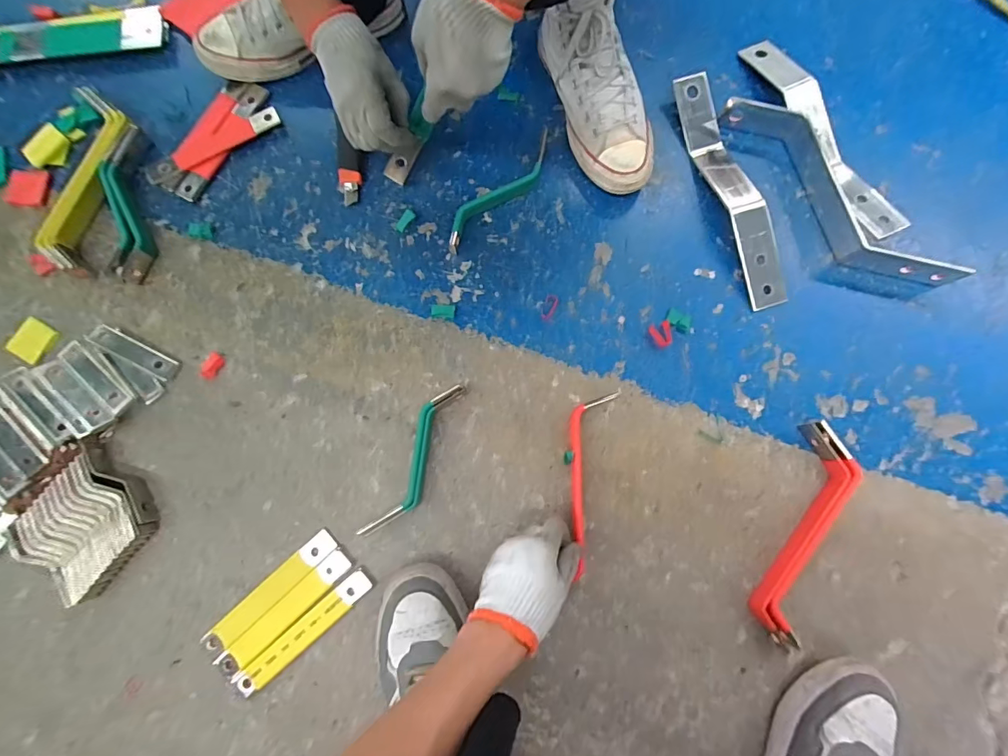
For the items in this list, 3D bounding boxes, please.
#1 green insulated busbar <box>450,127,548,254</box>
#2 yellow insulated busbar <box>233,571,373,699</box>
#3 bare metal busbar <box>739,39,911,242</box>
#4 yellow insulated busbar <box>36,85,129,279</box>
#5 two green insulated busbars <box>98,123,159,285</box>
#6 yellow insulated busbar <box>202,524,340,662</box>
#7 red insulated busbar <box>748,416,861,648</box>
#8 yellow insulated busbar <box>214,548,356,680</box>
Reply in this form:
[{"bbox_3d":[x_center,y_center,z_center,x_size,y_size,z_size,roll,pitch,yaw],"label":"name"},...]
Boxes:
[{"bbox_3d":[-0.004,-0.251,0.603,0.203,0.030,0.036,-44,84,-6],"label":"green insulated busbar"},{"bbox_3d":[-0.232,0.296,0.524,0.179,0.015,0.031,-39,83,-6],"label":"yellow insulated busbar"},{"bbox_3d":[0.428,-0.331,0.610,0.056,0.035,0.326,-23,82,-4],"label":"bare metal busbar"},{"bbox_3d":[-0.571,-0.269,0.617,0.070,0.040,0.261,8,81,1],"label":"yellow insulated busbar"},{"bbox_3d":[-0.495,-0.228,0.592,0.053,0.022,0.214,-9,81,-2],"label":"two green insulated busbars"},{"bbox_3d":[-0.275,0.254,0.529,0.179,0.012,0.029,-43,84,-6],"label":"yellow insulated busbar"},{"bbox_3d":[0.357,0.181,0.530,0.059,0.034,0.253,23,82,3],"label":"red insulated busbar"},{"bbox_3d":[-0.255,0.276,0.527,0.178,0.013,0.031,-43,84,-6],"label":"yellow insulated busbar"}]

